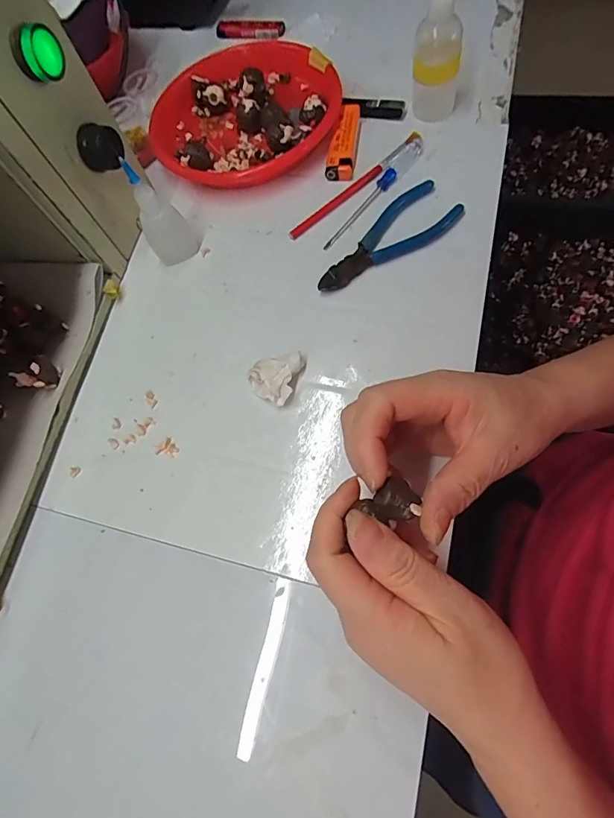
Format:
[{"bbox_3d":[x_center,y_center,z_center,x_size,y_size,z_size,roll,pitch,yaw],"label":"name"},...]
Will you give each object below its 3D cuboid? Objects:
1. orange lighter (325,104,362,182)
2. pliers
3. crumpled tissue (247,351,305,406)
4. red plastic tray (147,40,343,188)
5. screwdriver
[{"bbox_3d":[0.033,-0.238,0.397,0.024,0.019,0.077,7,68,6],"label":"orange lighter"},{"bbox_3d":[0.059,-0.134,0.348,0.123,0.017,0.044,-32,66,-4],"label":"pliers"},{"bbox_3d":[-0.023,-0.024,0.318,0.034,0.013,0.039,17,71,16],"label":"crumpled tissue"},{"bbox_3d":[-0.059,-0.278,0.417,0.173,0.034,0.156,-7,66,7],"label":"red plastic tray"},{"bbox_3d":[0.055,-0.183,0.369,0.012,0.015,0.126,38,78,22],"label":"screwdriver"}]

